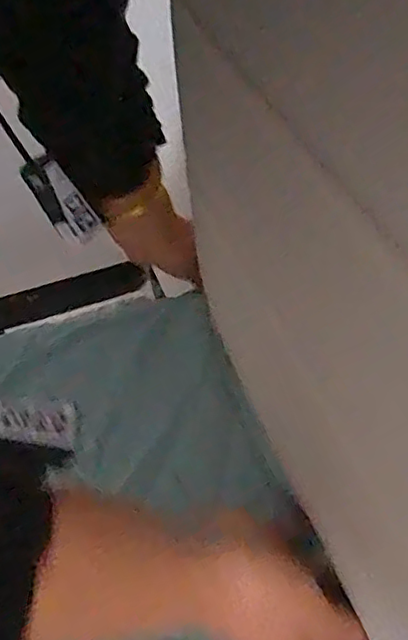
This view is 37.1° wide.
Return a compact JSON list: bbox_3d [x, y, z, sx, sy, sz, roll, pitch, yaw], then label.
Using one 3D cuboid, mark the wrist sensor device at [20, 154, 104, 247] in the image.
[{"bbox_3d":[-0.111,-0.092,0.473,0.029,0.072,0.023,-31,18,12],"label":"wrist sensor device"}]

